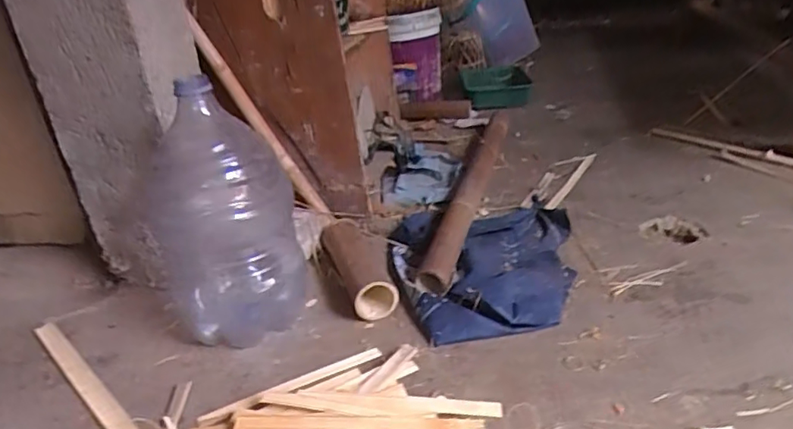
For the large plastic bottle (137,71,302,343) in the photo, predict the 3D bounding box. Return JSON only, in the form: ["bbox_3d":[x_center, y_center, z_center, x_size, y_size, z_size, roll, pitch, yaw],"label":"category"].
[{"bbox_3d":[-0.337,-0.005,1.065,0.266,0.431,0.292,-19,30,-21],"label":"large plastic bottle"}]

